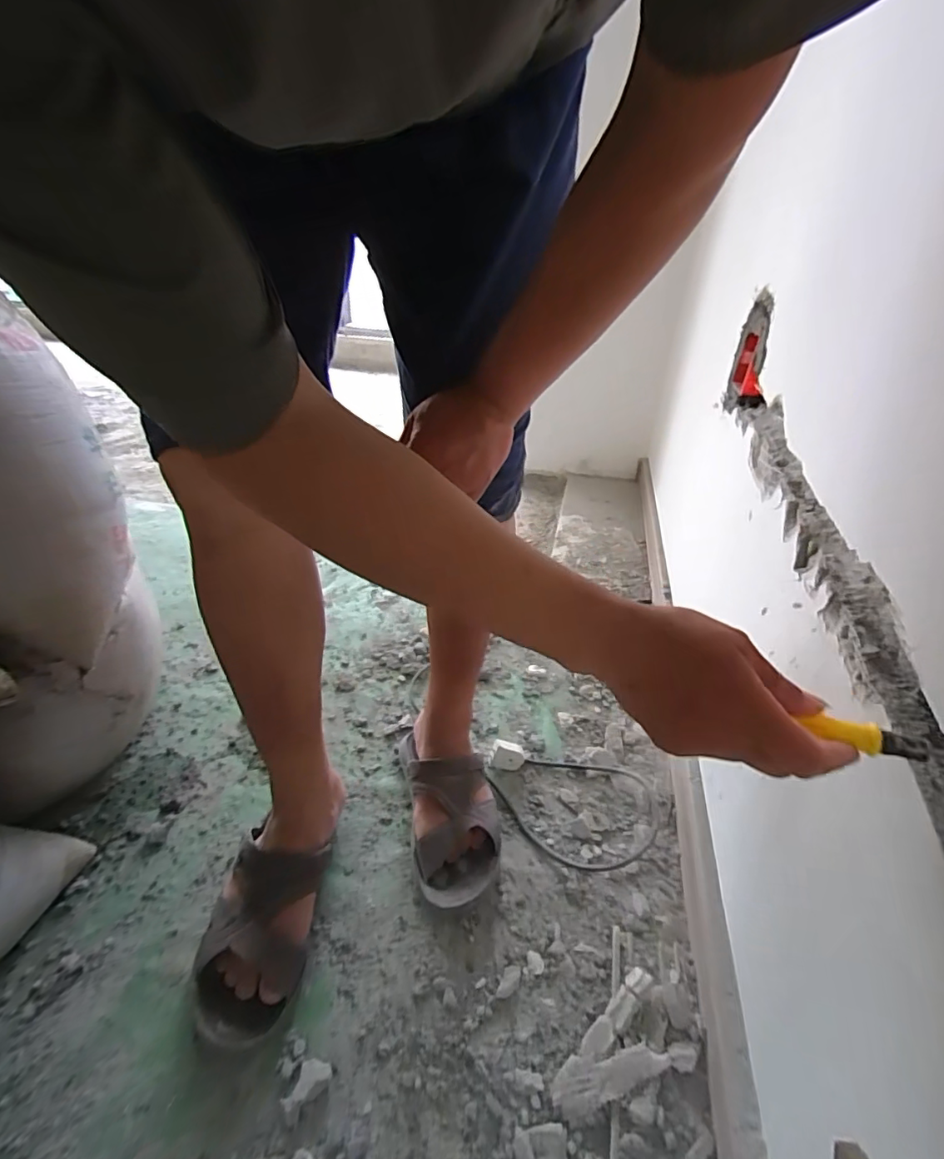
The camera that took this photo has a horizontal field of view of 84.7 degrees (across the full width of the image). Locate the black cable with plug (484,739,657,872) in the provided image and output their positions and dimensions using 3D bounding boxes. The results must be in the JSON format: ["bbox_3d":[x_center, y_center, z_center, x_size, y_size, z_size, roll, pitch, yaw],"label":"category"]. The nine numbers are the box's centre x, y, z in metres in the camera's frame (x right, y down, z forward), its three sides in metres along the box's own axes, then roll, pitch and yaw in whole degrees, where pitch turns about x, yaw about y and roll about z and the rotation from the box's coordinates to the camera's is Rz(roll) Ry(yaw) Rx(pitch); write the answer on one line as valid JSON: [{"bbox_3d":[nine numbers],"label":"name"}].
[{"bbox_3d":[0.129,0.296,0.690,0.231,0.035,0.159,7,32,5],"label":"black cable with plug"}]

